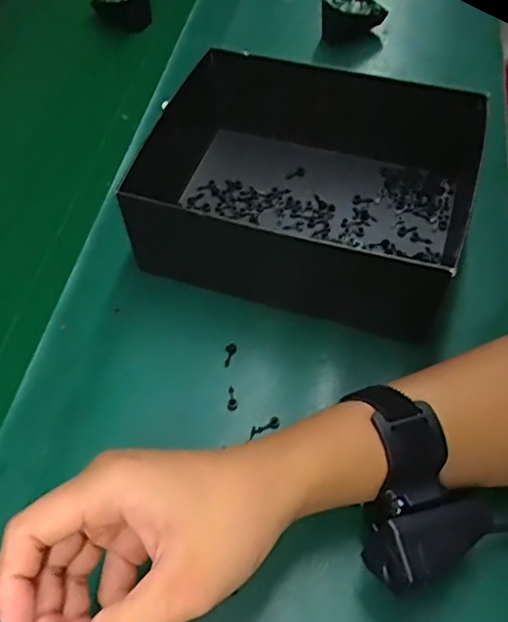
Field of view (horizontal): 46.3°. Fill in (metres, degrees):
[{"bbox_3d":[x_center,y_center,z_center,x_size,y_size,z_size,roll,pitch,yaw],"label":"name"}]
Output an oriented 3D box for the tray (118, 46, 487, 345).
[{"bbox_3d":[0.038,-0.104,0.464,0.245,0.103,0.195,16,57,12],"label":"tray"}]

